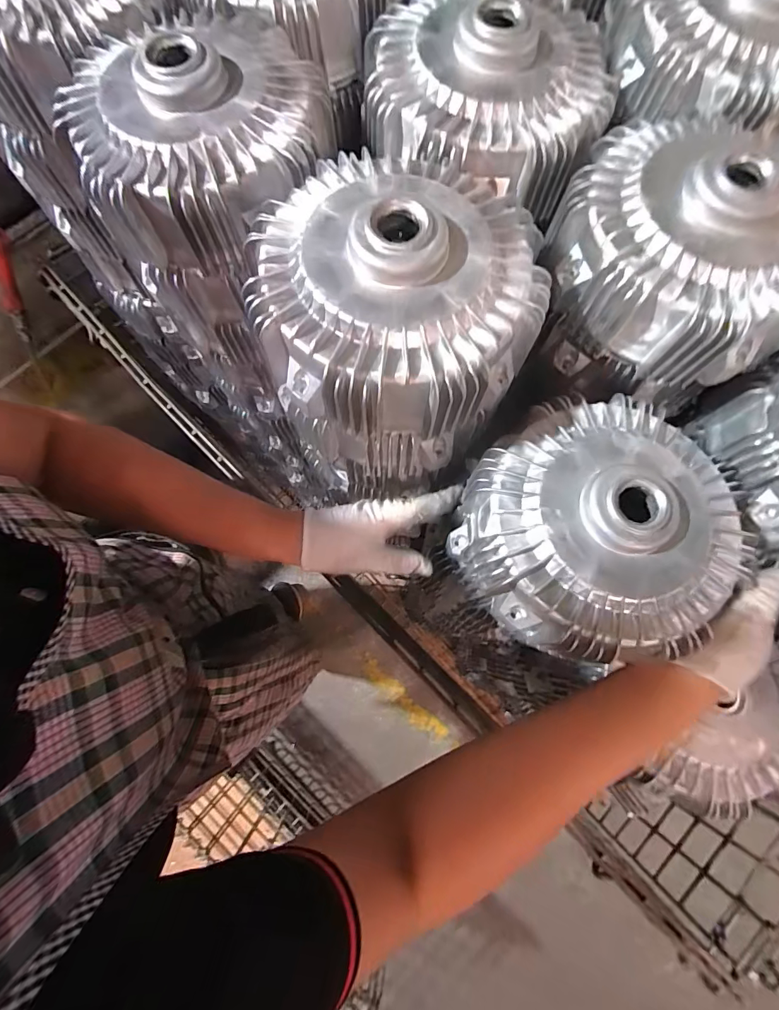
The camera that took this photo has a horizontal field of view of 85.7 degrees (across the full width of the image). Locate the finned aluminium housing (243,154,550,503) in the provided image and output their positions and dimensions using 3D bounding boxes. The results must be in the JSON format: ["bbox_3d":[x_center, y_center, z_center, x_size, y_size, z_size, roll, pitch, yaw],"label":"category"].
[{"bbox_3d":[0.002,-0.122,0.339,0.178,0.205,0.187,0,75,-1],"label":"finned aluminium housing"}]

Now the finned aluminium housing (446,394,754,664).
[{"bbox_3d":[0.151,0.020,0.328,0.184,0.118,0.177,0,77,-1],"label":"finned aluminium housing"}]

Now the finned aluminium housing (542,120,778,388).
[{"bbox_3d":[0.220,-0.193,0.308,0.182,0.093,0.195,-36,79,-10],"label":"finned aluminium housing"}]

